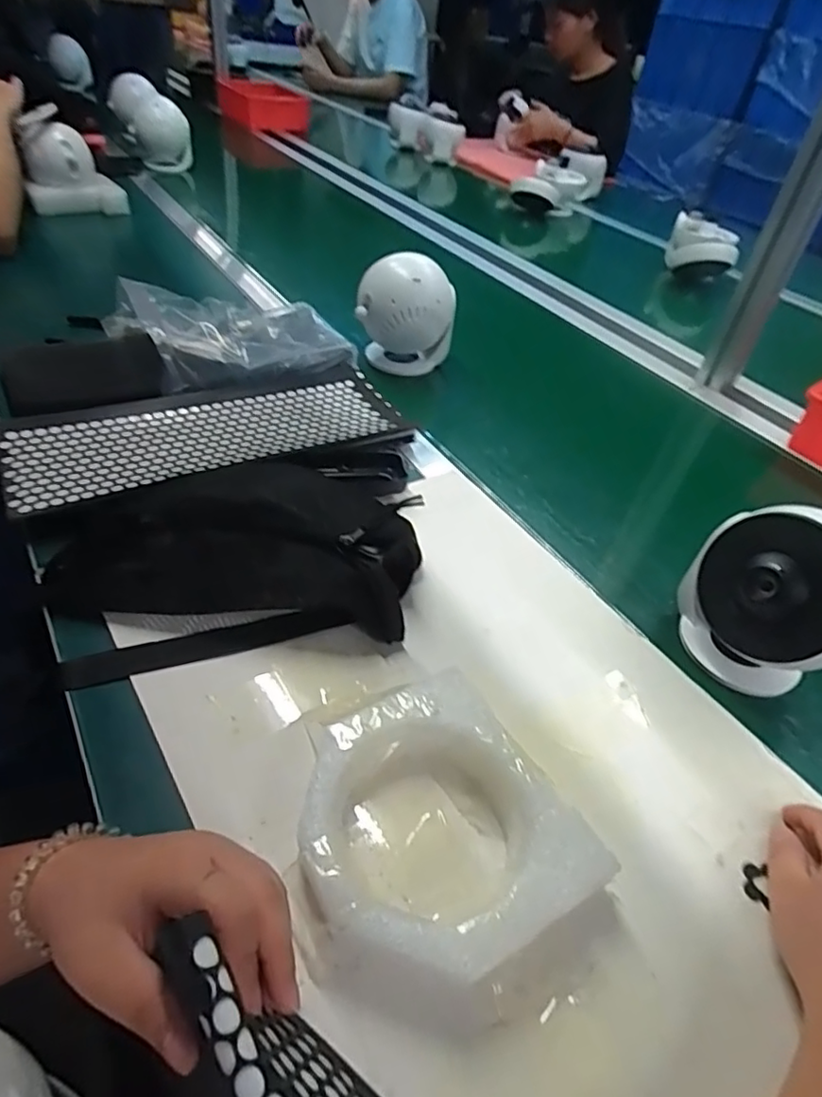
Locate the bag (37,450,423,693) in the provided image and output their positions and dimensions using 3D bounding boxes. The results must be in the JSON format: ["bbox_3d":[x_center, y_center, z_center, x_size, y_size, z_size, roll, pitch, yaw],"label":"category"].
[{"bbox_3d":[-0.137,0.005,0.468,0.285,0.070,0.165,-4,45,-12],"label":"bag"}]

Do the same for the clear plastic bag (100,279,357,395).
[{"bbox_3d":[-0.218,-0.264,0.722,0.267,0.055,0.196,-13,48,-20],"label":"clear plastic bag"}]

